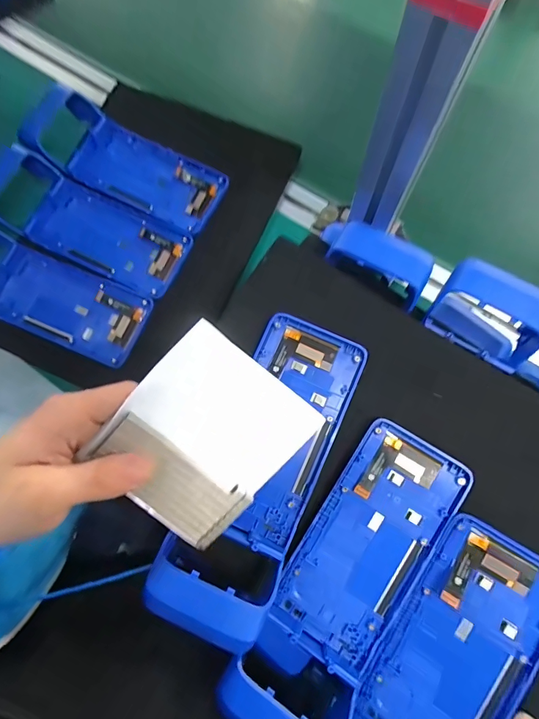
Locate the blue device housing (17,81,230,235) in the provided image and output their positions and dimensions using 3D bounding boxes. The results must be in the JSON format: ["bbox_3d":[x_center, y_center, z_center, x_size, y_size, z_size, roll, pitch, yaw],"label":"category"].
[{"bbox_3d":[-0.157,-0.218,0.438,0.215,0.042,0.089,29,79,8],"label":"blue device housing"}]

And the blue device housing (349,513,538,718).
[{"bbox_3d":[0.110,0.222,0.260,0.079,0.047,0.226,30,83,8],"label":"blue device housing"}]

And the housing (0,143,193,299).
[{"bbox_3d":[-0.194,-0.144,0.421,0.209,0.043,0.079,26,79,7],"label":"housing"}]

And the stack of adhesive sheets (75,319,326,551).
[{"bbox_3d":[-0.041,0.049,0.238,0.094,0.009,0.117,40,99,-11],"label":"stack of adhesive sheets"}]

